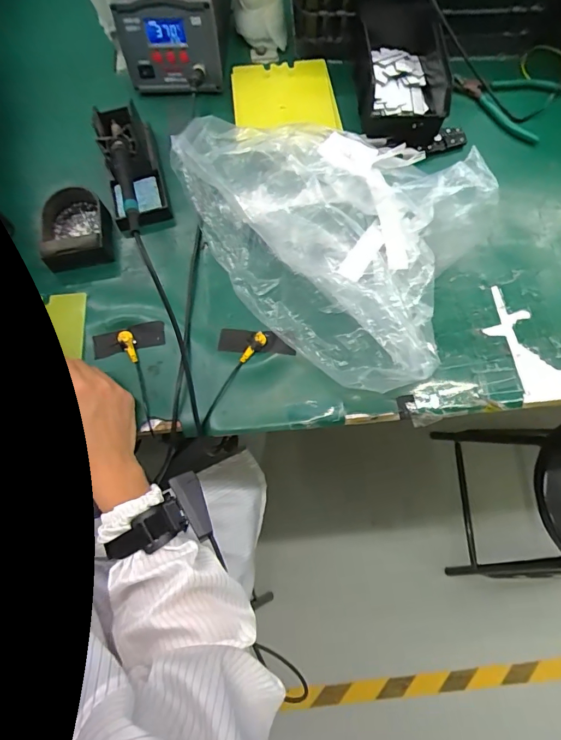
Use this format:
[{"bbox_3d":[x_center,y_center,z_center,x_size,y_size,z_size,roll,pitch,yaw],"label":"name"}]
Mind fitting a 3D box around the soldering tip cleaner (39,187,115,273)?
[{"bbox_3d":[-0.261,-0.179,0.526,0.081,0.044,0.105,-18,73,-6],"label":"soldering tip cleaner"}]

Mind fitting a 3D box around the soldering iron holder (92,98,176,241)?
[{"bbox_3d":[-0.194,-0.268,0.526,0.072,0.071,0.167,-16,73,-5],"label":"soldering iron holder"}]

